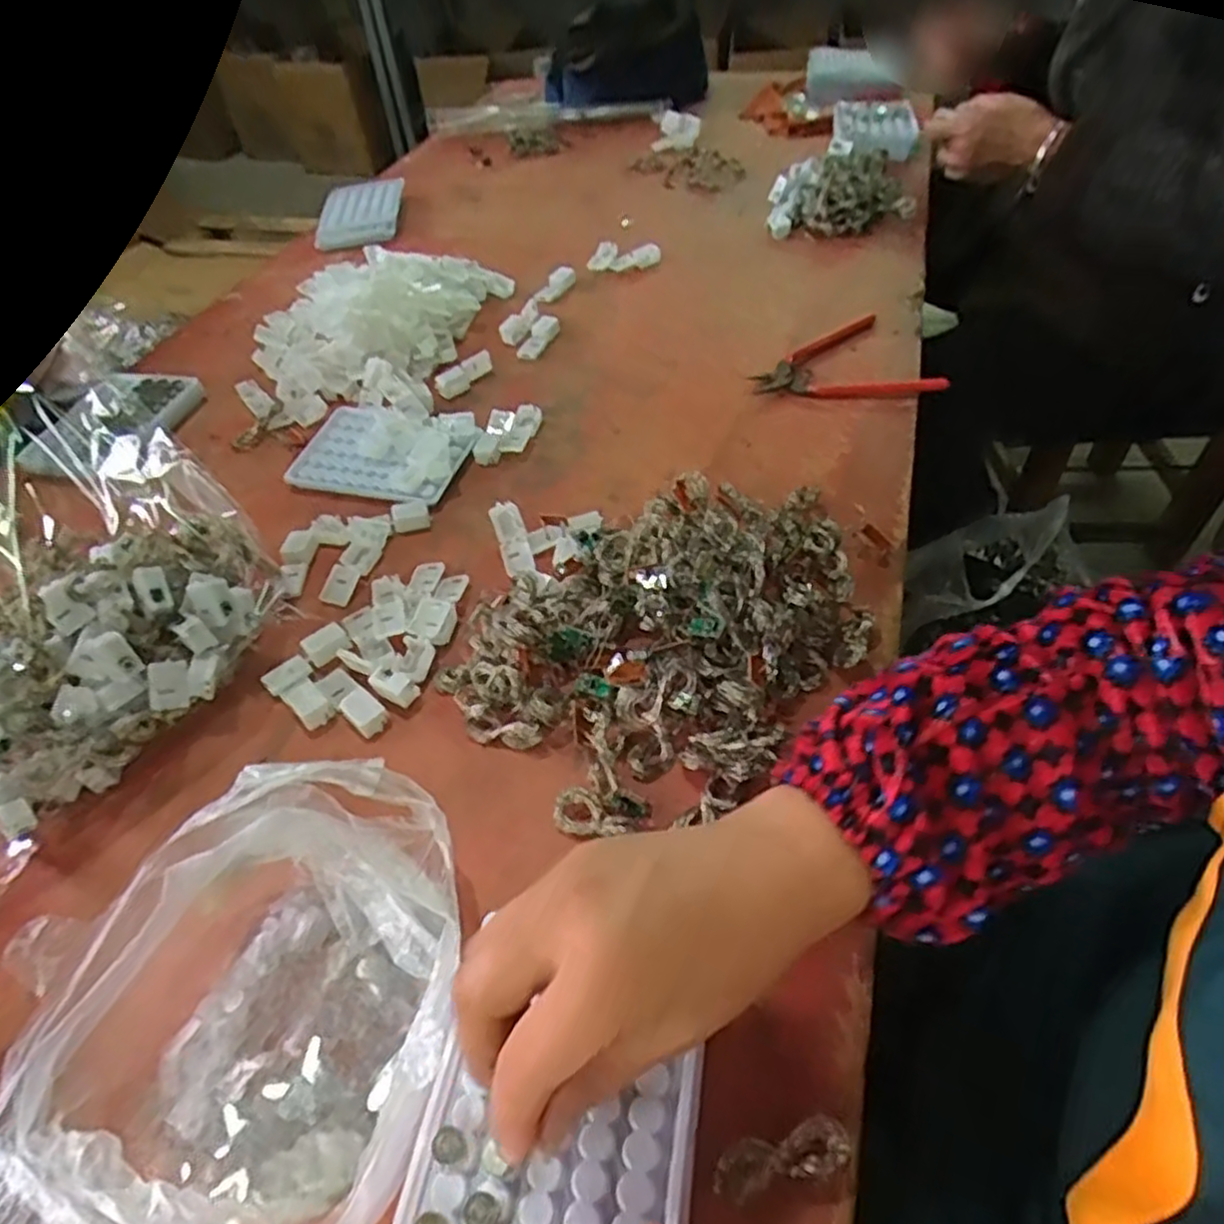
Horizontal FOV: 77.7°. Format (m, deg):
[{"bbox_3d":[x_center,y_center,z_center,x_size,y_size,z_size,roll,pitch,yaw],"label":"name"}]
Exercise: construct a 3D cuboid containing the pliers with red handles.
[{"bbox_3d":[0.197,-0.215,0.632,0.148,0.019,0.115,8,50,13],"label":"pliers with red handles"}]

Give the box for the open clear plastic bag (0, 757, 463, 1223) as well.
[{"bbox_3d":[-0.141,0.165,0.304,0.158,0.064,0.193,-12,49,-5],"label":"open clear plastic bag"}]

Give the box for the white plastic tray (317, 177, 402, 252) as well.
[{"bbox_3d":[-0.292,-0.463,0.882,0.093,0.027,0.132,-6,49,1],"label":"white plastic tray"}]

